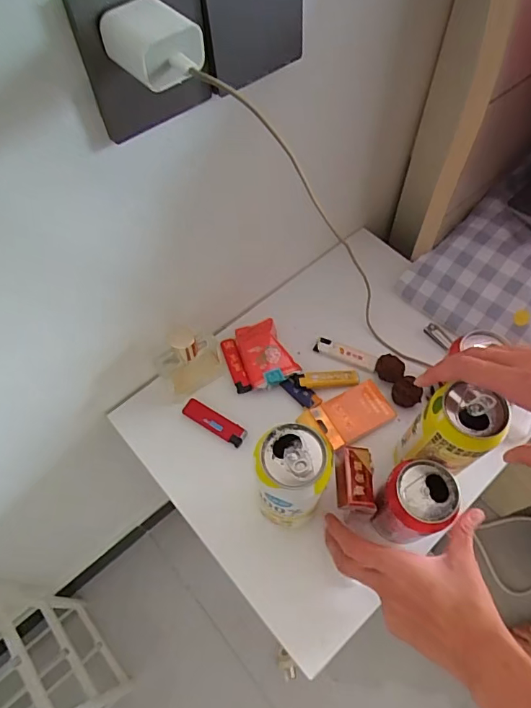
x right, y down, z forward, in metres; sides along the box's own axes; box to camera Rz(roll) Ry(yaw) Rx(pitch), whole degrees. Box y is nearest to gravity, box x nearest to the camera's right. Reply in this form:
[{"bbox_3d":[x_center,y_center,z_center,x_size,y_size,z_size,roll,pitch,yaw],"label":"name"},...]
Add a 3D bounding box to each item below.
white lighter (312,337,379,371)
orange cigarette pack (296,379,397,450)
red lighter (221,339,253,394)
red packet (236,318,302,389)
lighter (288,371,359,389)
[{"bbox_3d":[0.102,0.000,0.599,0.079,0.008,0.023,23,66,13],"label":"white lighter"},{"bbox_3d":[0.098,0.072,0.551,0.100,0.019,0.057,-26,65,-11],"label":"orange cigarette pack"},{"bbox_3d":[-0.038,0.014,0.591,0.019,0.008,0.077,-19,64,-7],"label":"red lighter"},{"bbox_3d":[-0.002,-0.002,0.586,0.058,0.018,0.086,-24,65,-10],"label":"red packet"},{"bbox_3d":[0.073,0.030,0.574,0.084,0.013,0.021,-6,63,-1],"label":"lighter"}]

